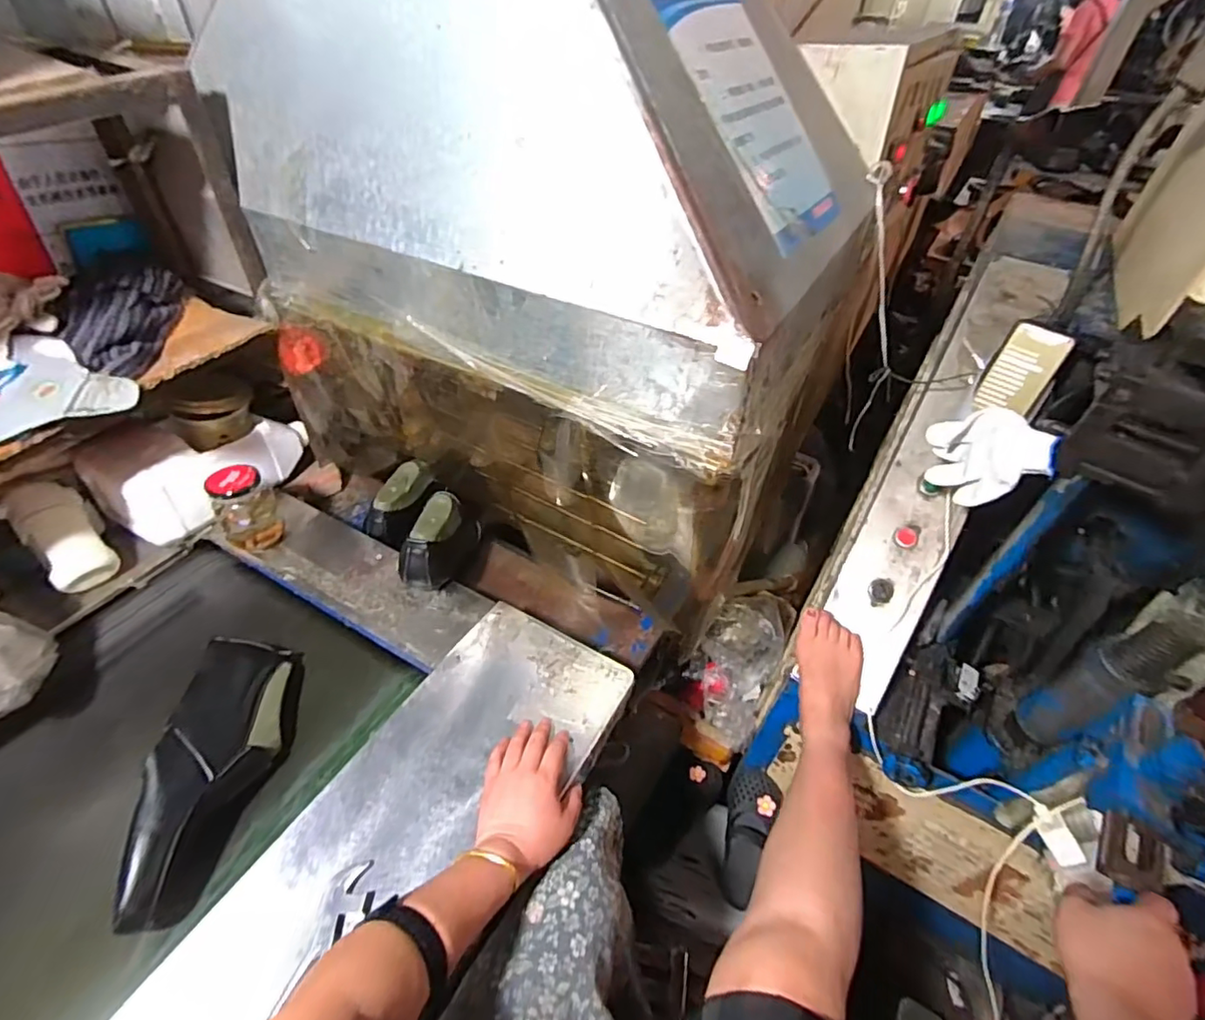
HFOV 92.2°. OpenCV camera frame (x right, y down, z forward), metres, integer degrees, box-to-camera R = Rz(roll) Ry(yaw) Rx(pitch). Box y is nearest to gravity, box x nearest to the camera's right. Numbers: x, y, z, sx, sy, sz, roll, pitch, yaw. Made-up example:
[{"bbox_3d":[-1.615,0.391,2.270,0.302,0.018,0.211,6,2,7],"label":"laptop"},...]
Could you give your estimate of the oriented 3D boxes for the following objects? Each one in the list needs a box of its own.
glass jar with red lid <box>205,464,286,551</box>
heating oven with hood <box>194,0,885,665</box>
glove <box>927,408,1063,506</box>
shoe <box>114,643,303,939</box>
[{"bbox_3d":[-0.530,-0.002,0.865,0.079,0.113,0.061,-16,48,-19],"label":"glass jar with red lid"},{"bbox_3d":[-0.064,-0.315,0.831,0.707,0.785,0.480,25,48,20],"label":"heating oven with hood"},{"bbox_3d":[0.484,-0.071,0.730,0.039,0.153,0.112,-21,85,-28],"label":"glove"},{"bbox_3d":[-0.407,0.267,0.623,0.089,0.087,0.289,-2,45,-6],"label":"shoe"}]

